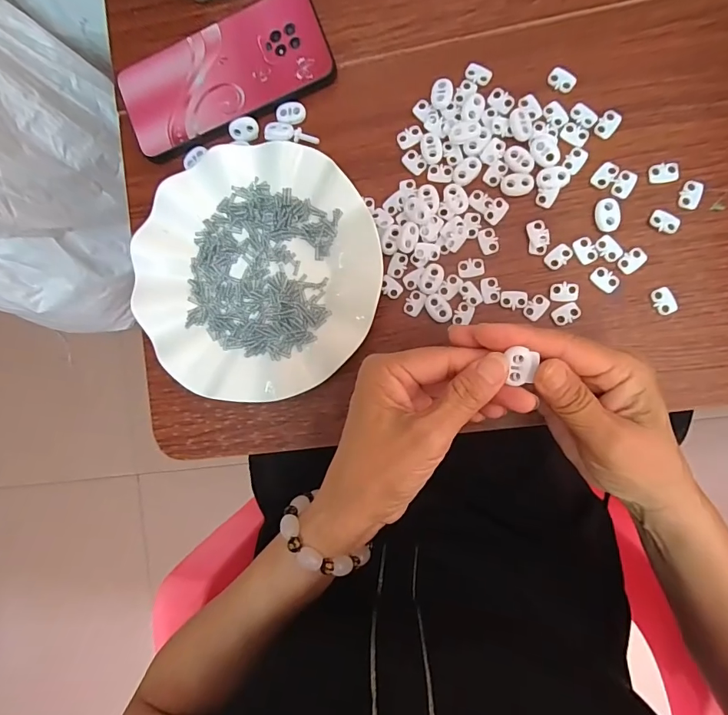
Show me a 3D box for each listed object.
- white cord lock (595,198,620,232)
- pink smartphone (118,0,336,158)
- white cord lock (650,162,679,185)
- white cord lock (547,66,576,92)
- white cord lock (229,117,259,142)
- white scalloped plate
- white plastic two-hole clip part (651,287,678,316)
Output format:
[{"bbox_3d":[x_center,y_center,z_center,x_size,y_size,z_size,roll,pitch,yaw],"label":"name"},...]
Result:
[{"bbox_3d":[0.170,-0.100,0.302,0.015,0.005,0.023,-3,89,8],"label":"white cord lock"},{"bbox_3d":[-0.109,-0.221,0.339,0.163,0.014,0.083,-24,86,7],"label":"pink smartphone"},{"bbox_3d":[0.208,-0.128,0.299,0.018,0.004,0.013,-1,89,8],"label":"white cord lock"},{"bbox_3d":[0.142,-0.199,0.308,0.020,0.004,0.014,33,94,7],"label":"white cord lock"},{"bbox_3d":[-0.092,-0.176,0.334,0.022,0.010,0.015,-28,86,7],"label":"white cord lock"},{"bbox_3d":[-0.080,-0.062,0.325,0.179,0.025,0.179,0,90,8],"label":"white scalloped plate"},{"bbox_3d":[0.208,-0.039,0.300,0.013,0.005,0.019,-23,86,7],"label":"white plastic two-hole clip part"}]

